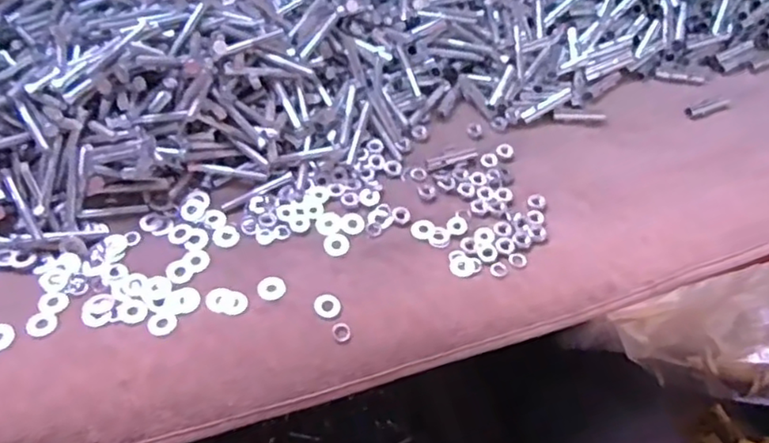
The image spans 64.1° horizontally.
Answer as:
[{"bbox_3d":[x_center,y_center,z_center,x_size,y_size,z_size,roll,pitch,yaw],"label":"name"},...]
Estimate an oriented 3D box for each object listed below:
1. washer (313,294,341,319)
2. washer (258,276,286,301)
[{"bbox_3d":[-0.038,0.057,0.411,0.017,0.004,0.018,2,56,-3],"label":"washer"},{"bbox_3d":[-0.076,0.044,0.414,0.018,0.004,0.018,2,58,-3],"label":"washer"}]

